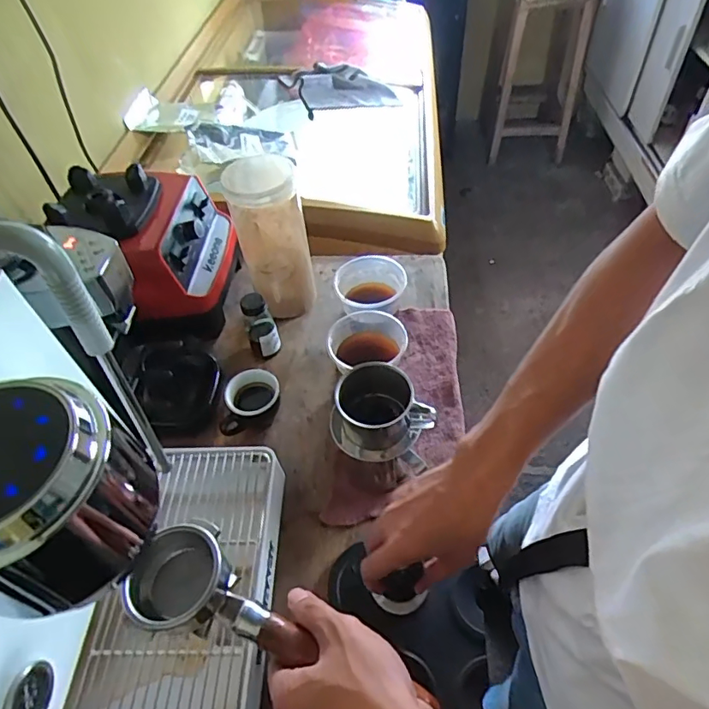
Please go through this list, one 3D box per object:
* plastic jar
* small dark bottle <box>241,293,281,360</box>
[{"bbox_3d":[-0.110,-0.155,0.701,0.088,0.216,0.102,-16,51,-9],"label":"plastic jar"},{"bbox_3d":[-0.123,-0.034,0.682,0.039,0.101,0.032,-15,51,-8],"label":"small dark bottle"}]

